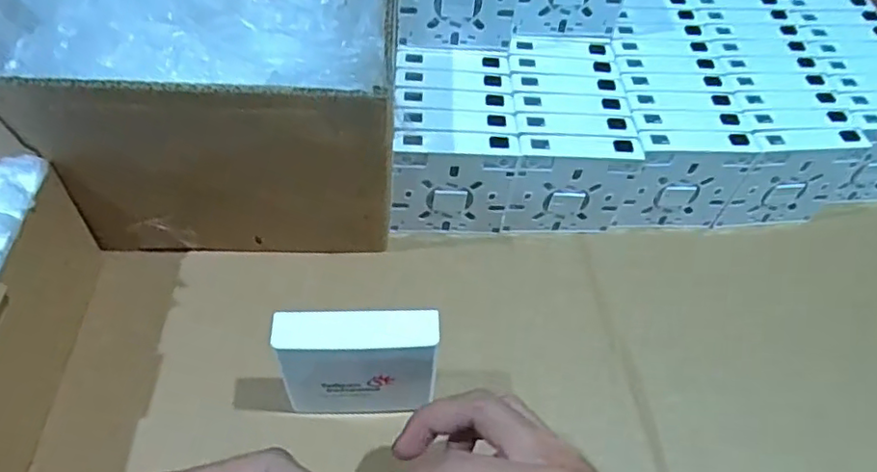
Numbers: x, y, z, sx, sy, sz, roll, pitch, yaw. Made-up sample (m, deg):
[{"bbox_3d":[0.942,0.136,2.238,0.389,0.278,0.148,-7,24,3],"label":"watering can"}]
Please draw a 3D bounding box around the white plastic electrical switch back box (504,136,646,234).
[{"bbox_3d":[0.094,-0.034,0.446,0.086,0.087,0.020,2,53,-4],"label":"white plastic electrical switch back box"}]

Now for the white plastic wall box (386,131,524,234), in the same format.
[{"bbox_3d":[0.009,-0.036,0.438,0.084,0.090,0.021,0,53,-5],"label":"white plastic wall box"}]

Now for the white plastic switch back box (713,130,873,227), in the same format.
[{"bbox_3d":[0.269,-0.044,0.465,0.091,0.081,0.025,-7,54,-11],"label":"white plastic switch back box"}]

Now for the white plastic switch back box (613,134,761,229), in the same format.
[{"bbox_3d":[0.181,-0.039,0.457,0.086,0.086,0.020,-2,53,-7],"label":"white plastic switch back box"}]

